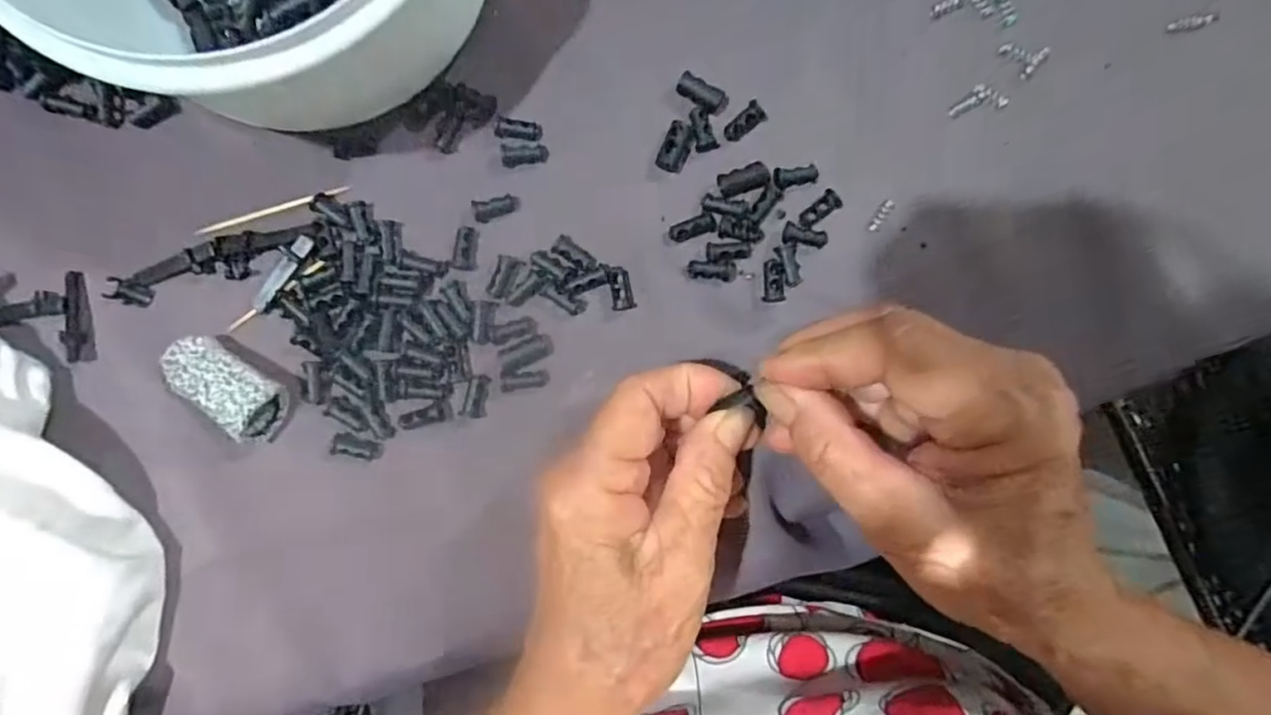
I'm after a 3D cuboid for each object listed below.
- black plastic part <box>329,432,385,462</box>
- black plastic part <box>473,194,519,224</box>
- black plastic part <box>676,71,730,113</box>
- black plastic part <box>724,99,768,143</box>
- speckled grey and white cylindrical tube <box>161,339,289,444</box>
[{"bbox_3d":[-0.108,0.035,0.244,0.019,0.005,0.009,13,89,0],"label":"black plastic part"},{"bbox_3d":[-0.055,-0.059,0.246,0.018,0.005,0.008,-19,92,-14],"label":"black plastic part"},{"bbox_3d":[0.026,-0.103,0.246,0.021,0.009,0.009,26,89,1],"label":"black plastic part"},{"bbox_3d":[0.043,-0.092,0.246,0.017,0.006,0.008,-42,89,-1],"label":"black plastic part"},{"bbox_3d":[-0.157,0.011,0.238,0.045,0.017,0.027,33,89,1],"label":"speckled grey and white cylindrical tube"}]

